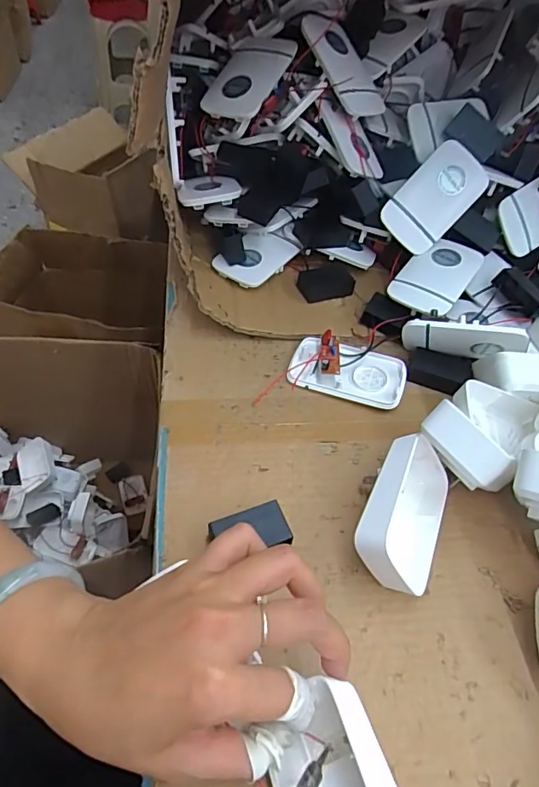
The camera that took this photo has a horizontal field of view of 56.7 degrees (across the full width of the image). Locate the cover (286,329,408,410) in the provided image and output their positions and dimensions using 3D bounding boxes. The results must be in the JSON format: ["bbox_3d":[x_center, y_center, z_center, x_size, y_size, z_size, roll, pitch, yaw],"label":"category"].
[{"bbox_3d":[0.067,-0.023,0.424,0.095,0.019,0.058,16,51,7],"label":"cover"}]

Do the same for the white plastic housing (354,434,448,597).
[{"bbox_3d":[0.088,0.075,0.331,0.065,0.029,0.097,50,47,-21],"label":"white plastic housing"}]

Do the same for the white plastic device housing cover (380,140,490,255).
[{"bbox_3d":[0.153,-0.181,0.462,0.058,0.095,0.010,43,10,-9],"label":"white plastic device housing cover"}]

